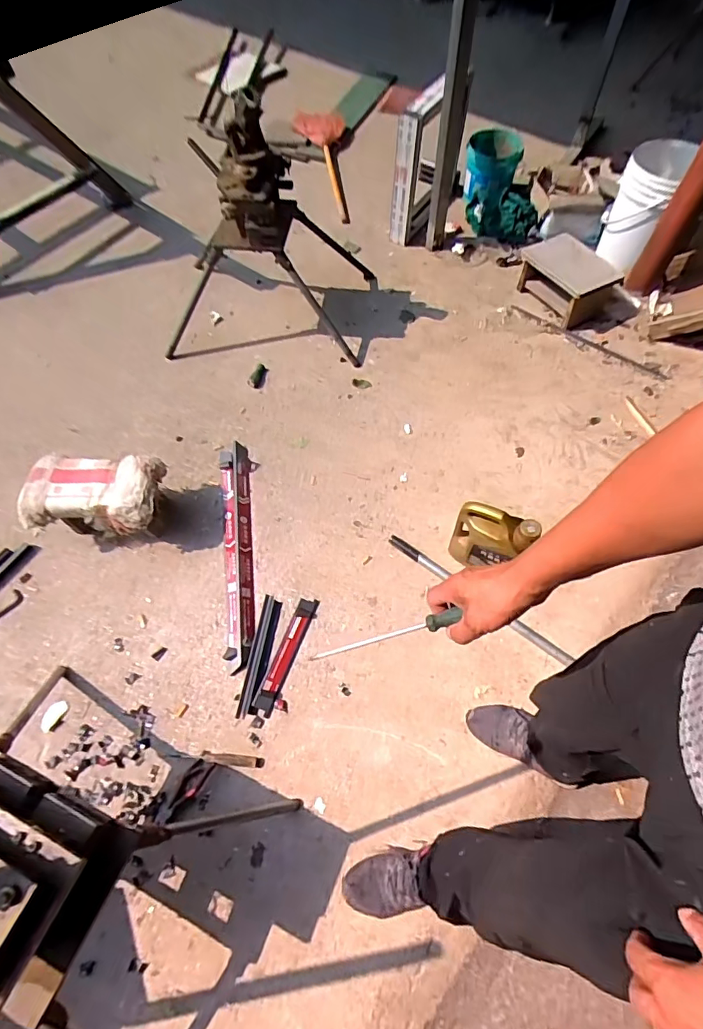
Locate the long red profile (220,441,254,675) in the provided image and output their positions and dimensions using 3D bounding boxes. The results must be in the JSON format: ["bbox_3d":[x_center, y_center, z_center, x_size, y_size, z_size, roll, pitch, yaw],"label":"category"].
[{"bbox_3d":[-0.321,0.087,1.364,0.078,0.034,0.659,-6,63,-4],"label":"long red profile"}]

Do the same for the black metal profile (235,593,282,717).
[{"bbox_3d":[-0.233,0.358,1.244,0.048,0.015,0.301,9,63,3],"label":"black metal profile"}]

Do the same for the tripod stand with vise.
[{"bbox_3d":[-0.261,-0.833,1.453,0.630,0.662,0.417,-3,62,0],"label":"tripod stand with vise"}]

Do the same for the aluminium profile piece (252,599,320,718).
[{"bbox_3d":[-0.167,0.353,1.244,0.053,0.014,0.298,20,64,9],"label":"aluminium profile piece"}]

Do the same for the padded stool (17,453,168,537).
[{"bbox_3d":[-0.673,-0.027,1.319,0.330,0.202,0.182,1,62,2],"label":"padded stool"}]

